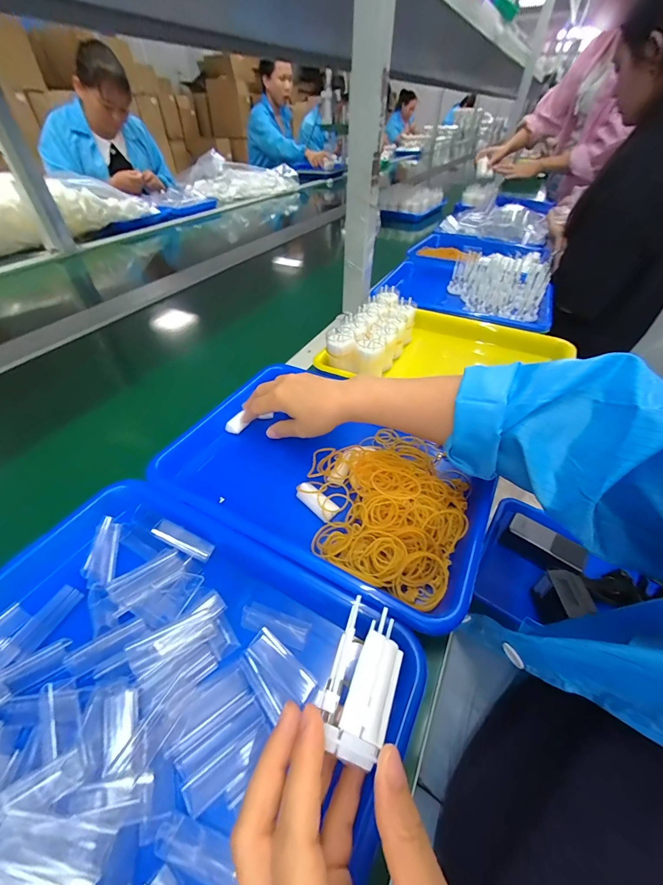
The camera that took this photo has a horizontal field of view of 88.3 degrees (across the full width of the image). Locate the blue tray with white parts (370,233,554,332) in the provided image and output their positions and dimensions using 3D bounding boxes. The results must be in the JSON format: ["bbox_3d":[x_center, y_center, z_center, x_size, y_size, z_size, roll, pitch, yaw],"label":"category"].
[{"bbox_3d":[0.337,-0.413,0.830,0.350,0.078,0.634,18,47,17],"label":"blue tray with white parts"}]

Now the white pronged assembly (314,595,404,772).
[{"bbox_3d":[0.017,0.122,0.178,0.034,0.021,0.064,17,47,16],"label":"white pronged assembly"}]

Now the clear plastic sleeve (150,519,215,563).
[{"bbox_3d":[-0.132,0.087,0.305,0.055,0.008,0.019,29,48,0],"label":"clear plastic sleeve"}]

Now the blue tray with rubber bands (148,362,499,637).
[{"bbox_3d":[-0.004,0.029,0.374,0.331,0.049,0.222,21,48,20],"label":"blue tray with rubber bands"}]

